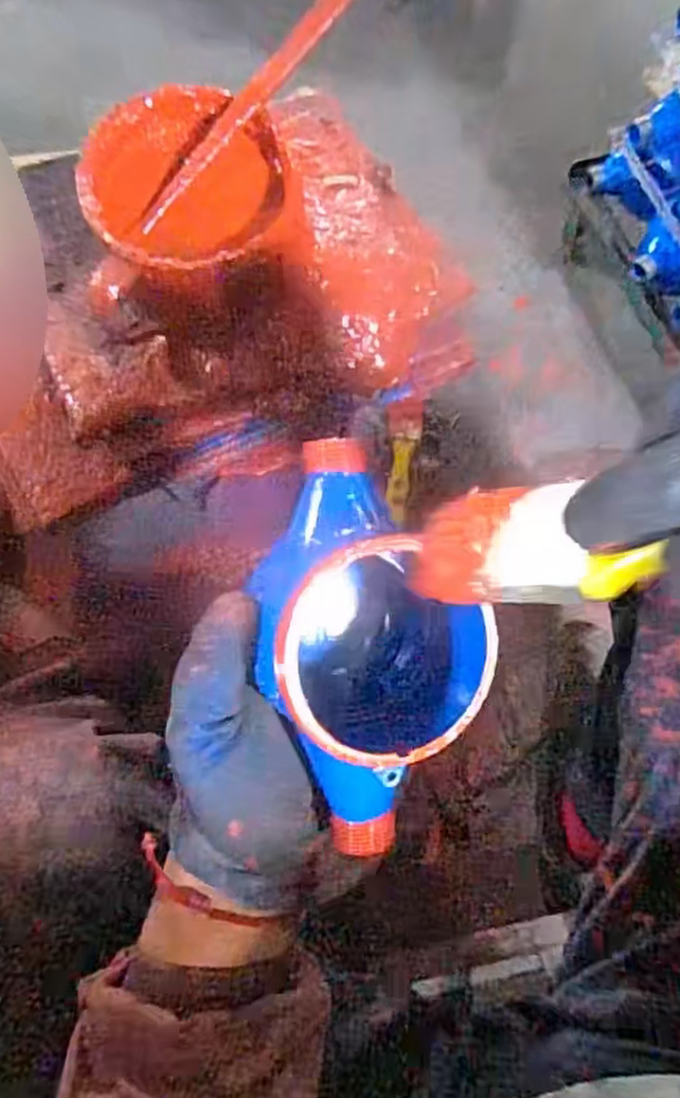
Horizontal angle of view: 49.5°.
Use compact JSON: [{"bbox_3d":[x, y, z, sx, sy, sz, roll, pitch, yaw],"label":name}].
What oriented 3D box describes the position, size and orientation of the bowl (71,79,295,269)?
[{"bbox_3d":[-0.100,-0.234,0.508,0.132,0.069,0.139,0,75,-1],"label":"bowl"}]

